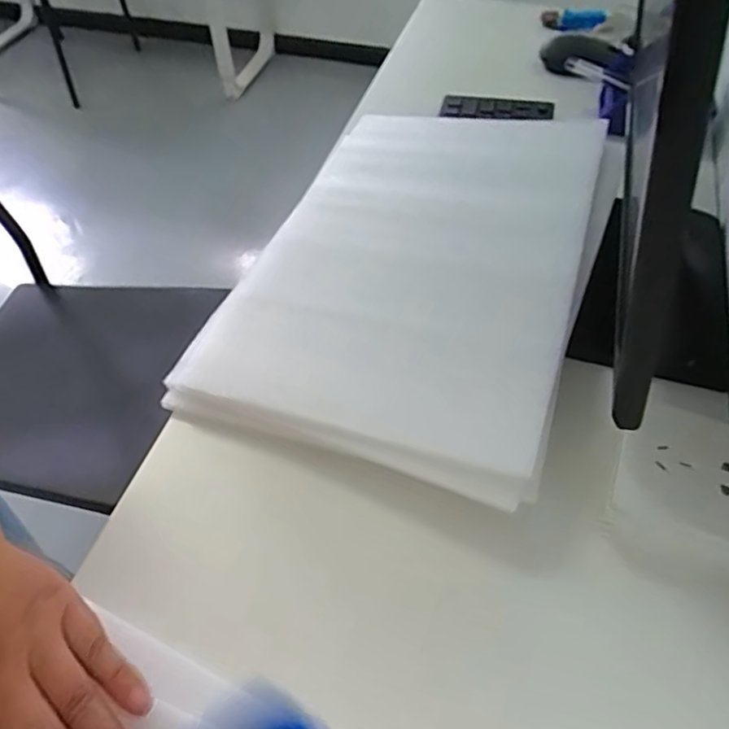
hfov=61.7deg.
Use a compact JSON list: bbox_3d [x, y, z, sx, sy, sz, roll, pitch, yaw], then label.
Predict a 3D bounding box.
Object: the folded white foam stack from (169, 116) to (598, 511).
[{"bbox_3d":[0.040,-0.093,0.491,0.258,0.038,0.364,11,60,22],"label":"folded white foam stack"}]

